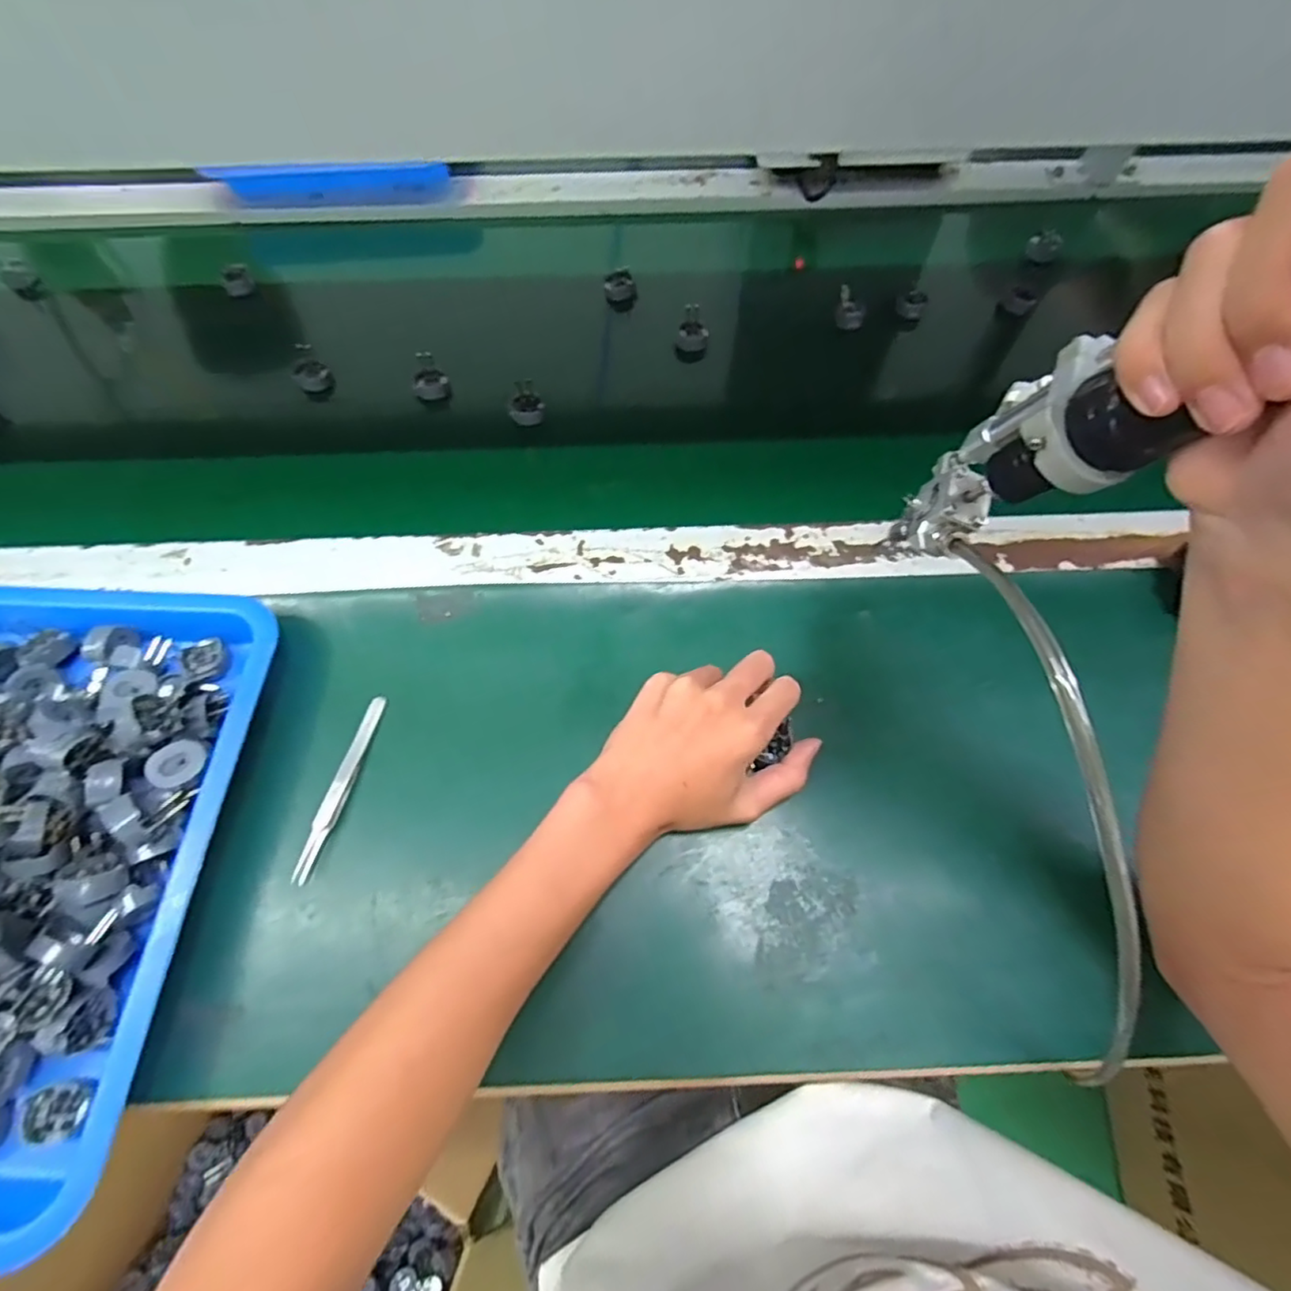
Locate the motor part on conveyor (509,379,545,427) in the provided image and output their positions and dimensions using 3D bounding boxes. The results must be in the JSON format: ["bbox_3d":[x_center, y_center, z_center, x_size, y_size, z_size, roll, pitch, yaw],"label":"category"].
[{"bbox_3d":[-0.100,-0.203,0.513,0.028,0.024,0.027,-15,65,-7],"label":"motor part on conveyor"}]

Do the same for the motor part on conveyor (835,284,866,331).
[{"bbox_3d":[0.187,-0.306,0.558,0.027,0.027,0.021,17,66,8],"label":"motor part on conveyor"}]

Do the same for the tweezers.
[{"bbox_3d":[-0.185,0.084,0.373,0.013,0.005,0.112,13,65,6],"label":"tweezers"}]

